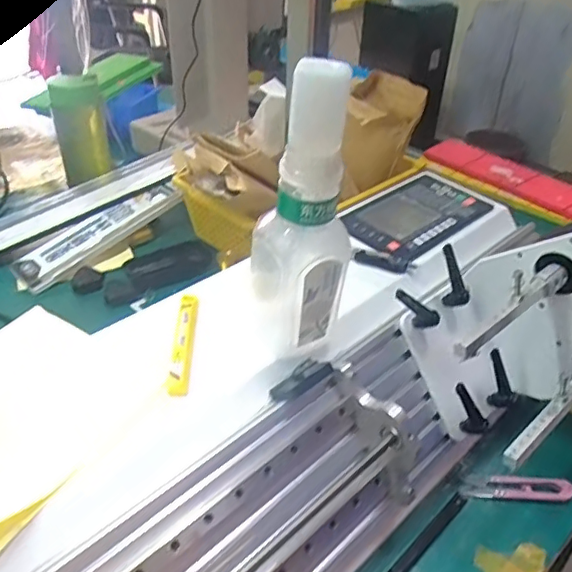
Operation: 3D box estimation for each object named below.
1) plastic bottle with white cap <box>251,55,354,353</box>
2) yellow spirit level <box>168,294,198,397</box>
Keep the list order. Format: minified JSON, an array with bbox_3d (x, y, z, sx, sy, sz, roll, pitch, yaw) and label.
[{"bbox_3d":[0.012,-0.046,0.387,0.054,0.199,0.055,-22,43,-29],"label":"plastic bottle with white cap"},{"bbox_3d":[-0.077,0.042,0.434,0.014,0.013,0.099,1,36,-3],"label":"yellow spirit level"}]

